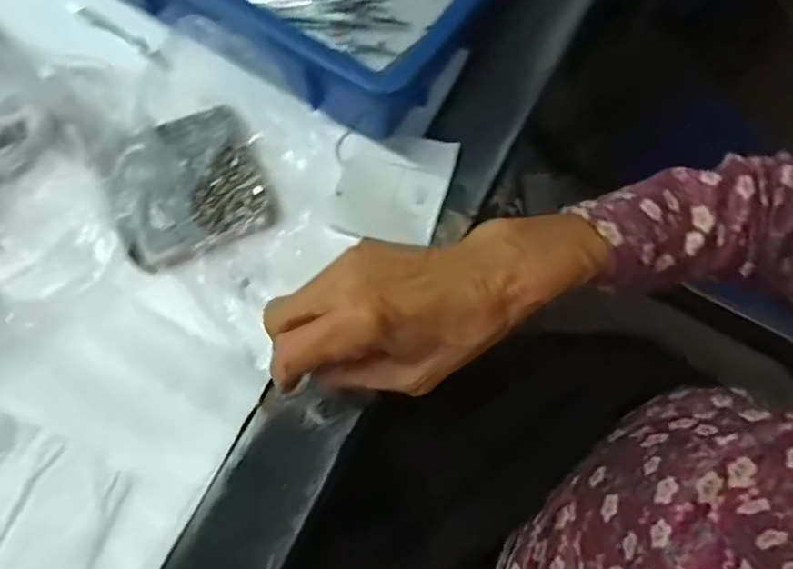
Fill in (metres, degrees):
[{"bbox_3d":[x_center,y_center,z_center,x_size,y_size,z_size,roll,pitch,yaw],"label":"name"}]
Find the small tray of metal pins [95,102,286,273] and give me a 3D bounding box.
[{"bbox_3d":[-0.131,-0.063,0.356,0.101,0.042,0.084,-31,73,-12],"label":"small tray of metal pins"}]

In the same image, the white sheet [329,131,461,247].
[{"bbox_3d":[-0.003,-0.067,0.382,0.077,0.006,0.078,8,69,1],"label":"white sheet"}]

